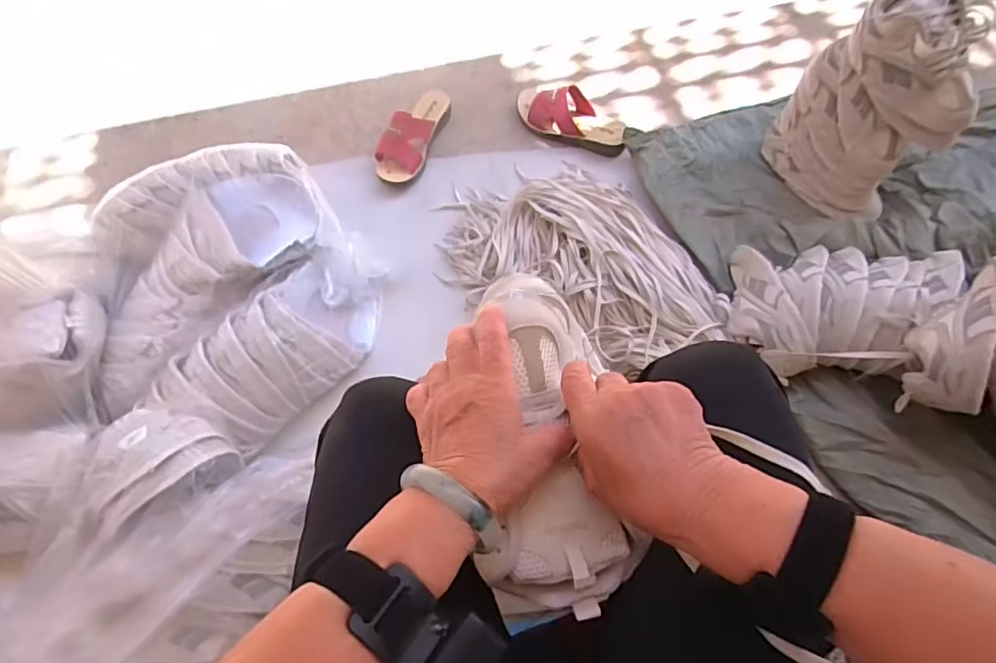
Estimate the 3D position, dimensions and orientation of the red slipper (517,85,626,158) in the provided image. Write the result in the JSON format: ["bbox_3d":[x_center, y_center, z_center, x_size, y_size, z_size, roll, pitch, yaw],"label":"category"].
[{"bbox_3d":[0.141,-0.410,1.068,0.234,0.076,0.089,31,73,12],"label":"red slipper"}]

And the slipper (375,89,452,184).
[{"bbox_3d":[-0.163,-0.373,1.060,0.086,0.079,0.223,18,70,8],"label":"slipper"}]

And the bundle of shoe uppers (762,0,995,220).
[{"bbox_3d":[0.581,-0.340,0.867,0.137,0.306,0.216,-18,70,-6],"label":"bundle of shoe uppers"}]

